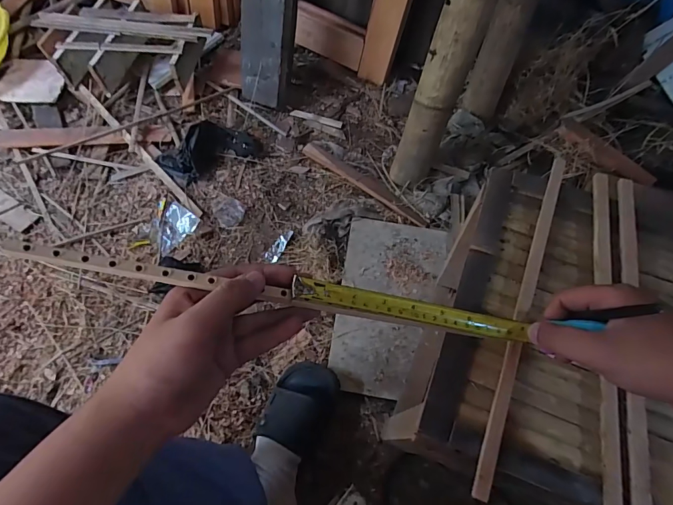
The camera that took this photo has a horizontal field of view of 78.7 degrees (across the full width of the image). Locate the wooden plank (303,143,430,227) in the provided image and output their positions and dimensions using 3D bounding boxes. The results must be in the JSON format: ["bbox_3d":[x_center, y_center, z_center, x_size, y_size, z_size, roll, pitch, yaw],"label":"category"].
[{"bbox_3d":[0.069,-0.165,0.946,0.335,0.027,0.044,33,64,14],"label":"wooden plank"}]

